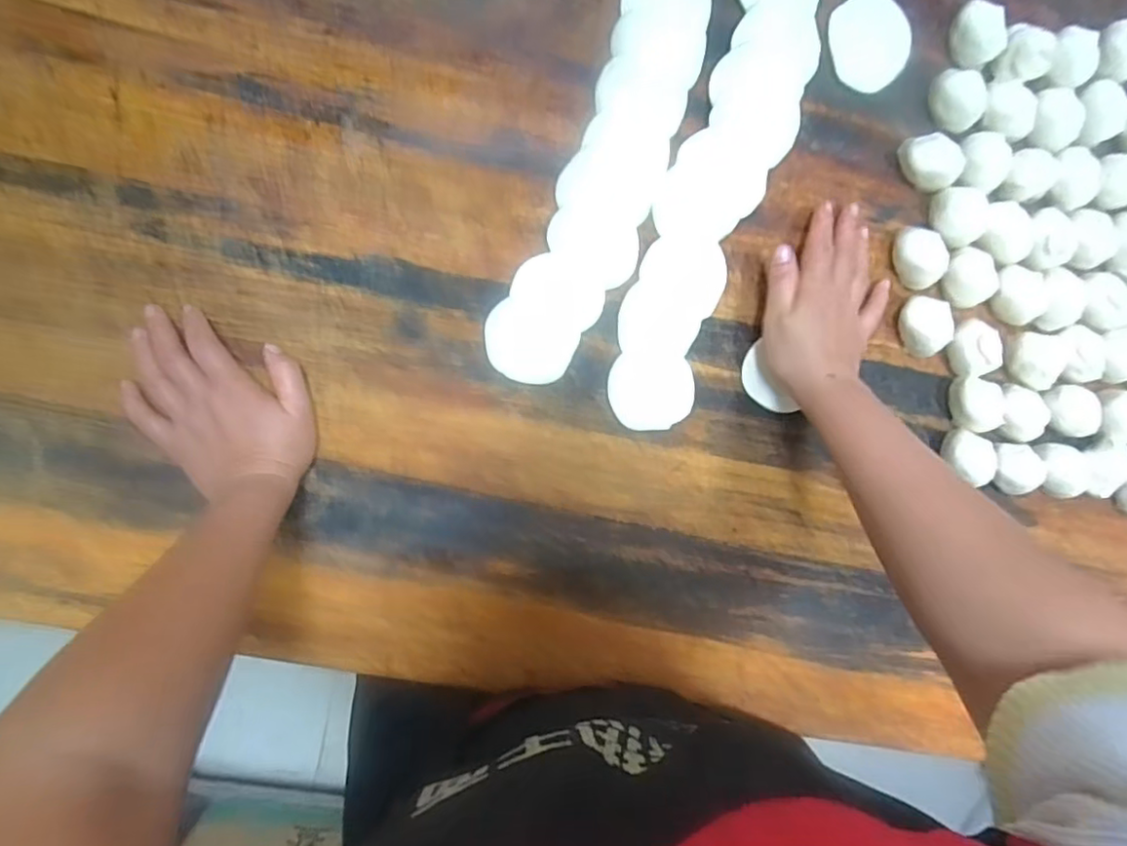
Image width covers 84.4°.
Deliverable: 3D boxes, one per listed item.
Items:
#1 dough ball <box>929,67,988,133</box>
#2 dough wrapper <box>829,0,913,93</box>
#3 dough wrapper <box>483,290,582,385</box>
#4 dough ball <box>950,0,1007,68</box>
[{"bbox_3d":[0.316,-0.259,0.500,0.036,0.027,0.046,-29,97,-5],"label":"dough ball"},{"bbox_3d":[0.247,-0.307,0.501,0.068,0.005,0.072,-19,96,-6],"label":"dough wrapper"},{"bbox_3d":[-0.024,-0.065,0.480,0.070,0.004,0.067,-2,93,-8],"label":"dough wrapper"},{"bbox_3d":[0.331,-0.311,0.499,0.030,0.036,0.044,-25,96,-6],"label":"dough ball"}]

